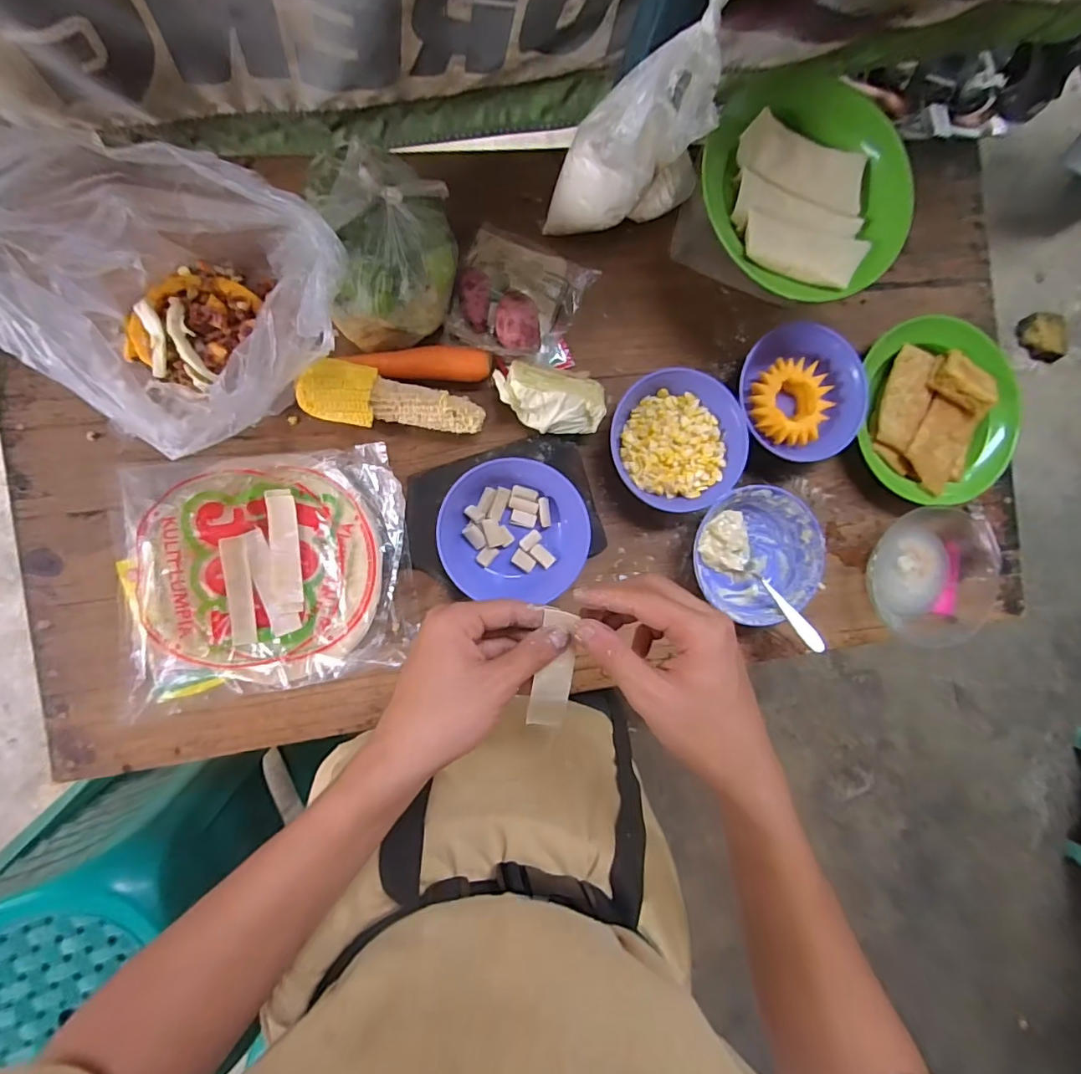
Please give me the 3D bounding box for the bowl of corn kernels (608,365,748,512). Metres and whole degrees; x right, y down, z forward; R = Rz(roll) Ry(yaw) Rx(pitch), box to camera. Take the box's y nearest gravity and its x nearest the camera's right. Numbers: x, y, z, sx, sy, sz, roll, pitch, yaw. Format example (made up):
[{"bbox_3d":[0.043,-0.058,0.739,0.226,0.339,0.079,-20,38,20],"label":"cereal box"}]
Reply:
[{"bbox_3d":[0.144,-0.105,0.585,0.143,0.054,0.145,0,94,-6],"label":"bowl of corn kernels"}]

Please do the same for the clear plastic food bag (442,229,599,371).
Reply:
[{"bbox_3d":[-0.019,-0.252,0.558,0.132,0.069,0.135,12,93,-6],"label":"clear plastic food bag"}]

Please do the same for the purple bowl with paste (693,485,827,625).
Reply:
[{"bbox_3d":[0.234,0.018,0.596,0.144,0.064,0.141,0,94,-6],"label":"purple bowl with paste"}]

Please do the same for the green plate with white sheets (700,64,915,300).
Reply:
[{"bbox_3d":[0.264,-0.346,0.527,0.217,0.037,0.209,0,94,-6],"label":"green plate with white sheets"}]

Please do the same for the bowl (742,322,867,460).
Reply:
[{"bbox_3d":[0.286,-0.163,0.604,0.142,0.056,0.138,0,94,-6],"label":"bowl"}]

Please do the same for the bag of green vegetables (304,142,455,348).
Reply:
[{"bbox_3d":[-0.139,-0.261,0.487,0.119,0.085,0.150,-5,94,-5],"label":"bag of green vegetables"}]

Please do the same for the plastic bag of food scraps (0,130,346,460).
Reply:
[{"bbox_3d":[-0.286,-0.196,0.435,0.208,0.203,0.199,40,89,-7],"label":"plastic bag of food scraps"}]

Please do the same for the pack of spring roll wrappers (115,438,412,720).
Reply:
[{"bbox_3d":[-0.262,0.034,0.524,0.255,0.032,0.223,-5,92,-8],"label":"pack of spring roll wrappers"}]

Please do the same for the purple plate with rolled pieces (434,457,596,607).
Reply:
[{"bbox_3d":[-0.028,-0.007,0.550,0.142,0.056,0.140,0,94,-6],"label":"purple plate with rolled pieces"}]

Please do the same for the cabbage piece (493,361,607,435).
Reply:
[{"bbox_3d":[0.009,-0.139,0.553,0.110,0.067,0.059,8,93,-6],"label":"cabbage piece"}]

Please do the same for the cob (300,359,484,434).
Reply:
[{"bbox_3d":[-0.142,-0.131,0.527,0.168,0.055,0.054,9,93,-6],"label":"cob"}]

